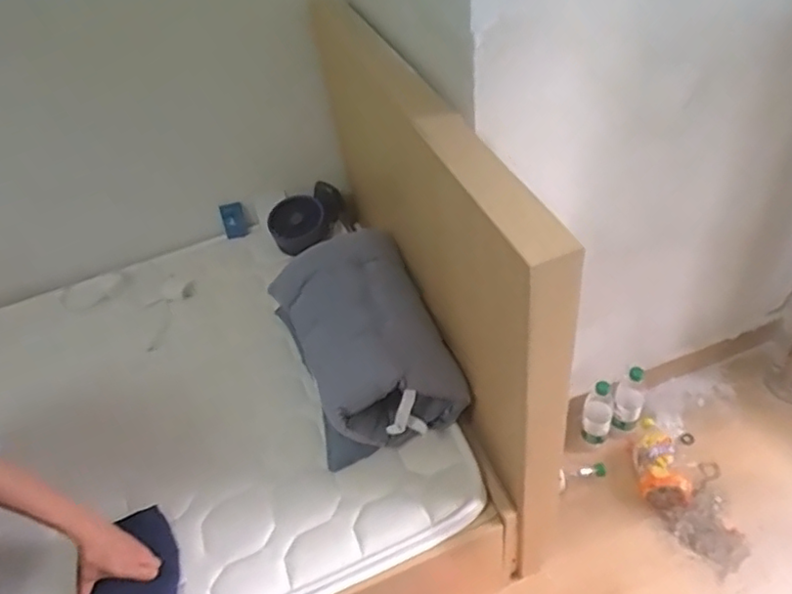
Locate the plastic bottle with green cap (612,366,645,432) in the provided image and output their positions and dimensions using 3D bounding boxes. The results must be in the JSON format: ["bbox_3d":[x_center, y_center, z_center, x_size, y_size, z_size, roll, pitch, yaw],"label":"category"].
[{"bbox_3d":[0.581,0.260,1.529,0.071,0.235,0.070,17,50,24],"label":"plastic bottle with green cap"}]

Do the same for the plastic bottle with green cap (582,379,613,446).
[{"bbox_3d":[0.497,0.285,1.498,0.069,0.222,0.070,-2,47,2],"label":"plastic bottle with green cap"}]

